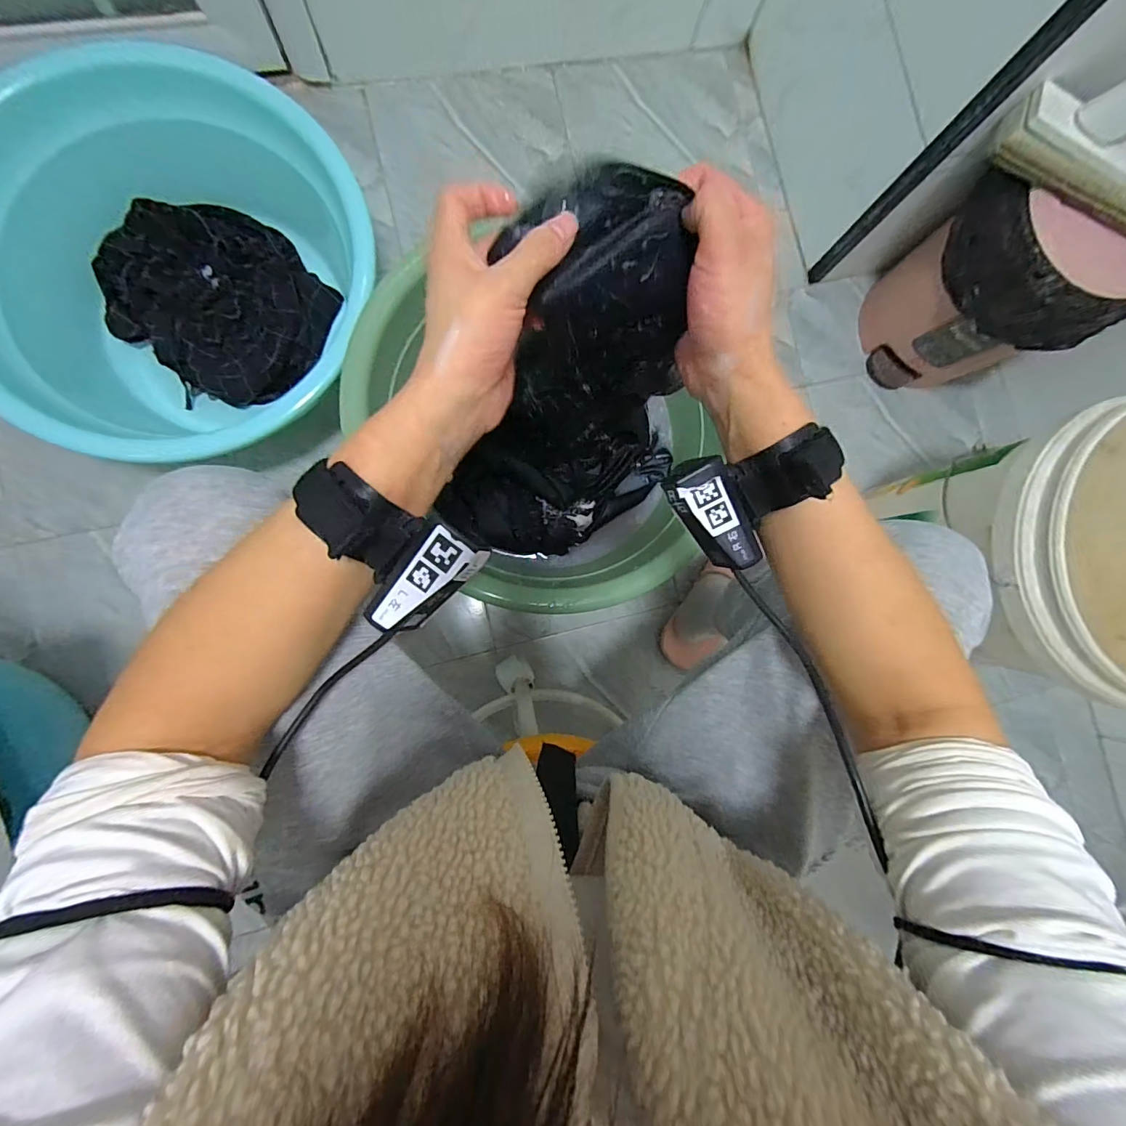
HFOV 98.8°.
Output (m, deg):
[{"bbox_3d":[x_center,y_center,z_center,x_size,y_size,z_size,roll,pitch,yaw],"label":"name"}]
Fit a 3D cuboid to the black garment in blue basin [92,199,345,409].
[{"bbox_3d":[-0.484,-0.371,0.679,0.250,0.053,0.269,0,87,-6],"label":"black garment in blue basin"}]

